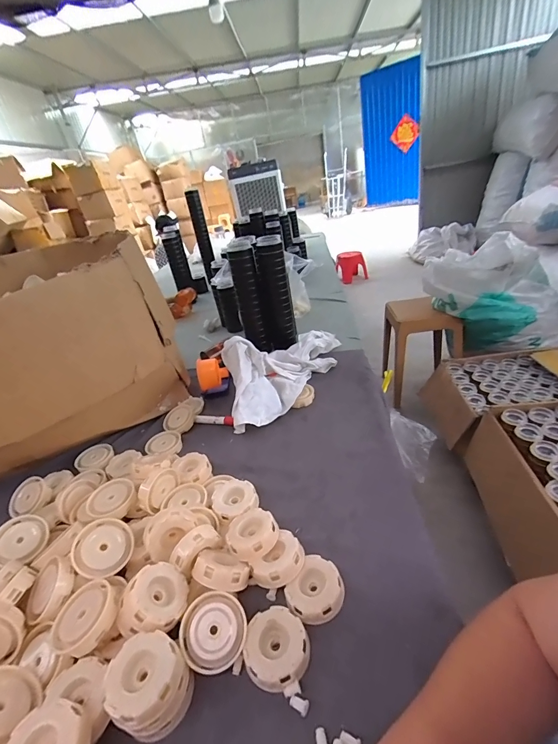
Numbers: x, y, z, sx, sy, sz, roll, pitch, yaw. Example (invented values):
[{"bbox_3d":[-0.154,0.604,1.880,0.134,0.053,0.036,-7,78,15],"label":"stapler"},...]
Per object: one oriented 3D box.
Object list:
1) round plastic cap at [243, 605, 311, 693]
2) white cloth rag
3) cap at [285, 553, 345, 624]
[{"bbox_3d":[-0.002,0.285,0.354,0.065,0.016,0.065,-8,29,5],"label":"round plastic cap"},{"bbox_3d":[0.013,-0.035,0.771,0.139,0.157,0.431,11,36,34],"label":"white cloth rag"},{"bbox_3d":[0.044,0.252,0.392,0.059,0.023,0.066,16,39,39],"label":"cap"}]

